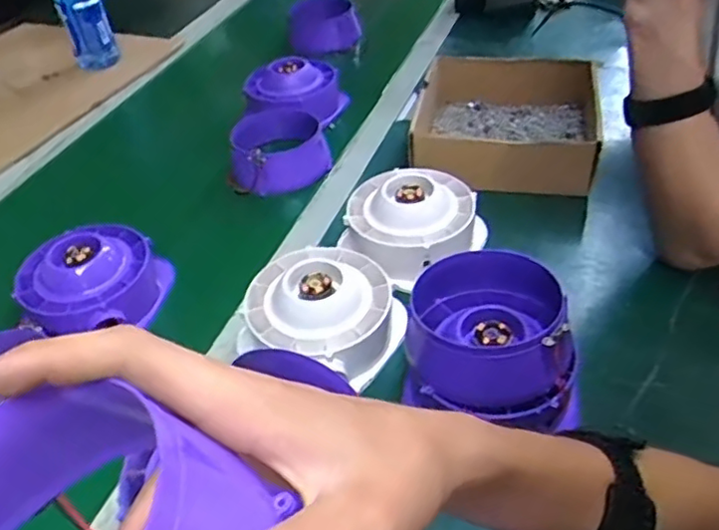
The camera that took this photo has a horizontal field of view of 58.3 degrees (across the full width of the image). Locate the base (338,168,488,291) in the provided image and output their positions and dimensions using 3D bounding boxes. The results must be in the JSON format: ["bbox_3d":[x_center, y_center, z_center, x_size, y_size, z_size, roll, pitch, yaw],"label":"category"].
[{"bbox_3d":[0.052,-0.045,0.659,0.131,0.069,0.123,19,48,25],"label":"base"}]

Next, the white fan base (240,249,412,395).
[{"bbox_3d":[-0.032,0.041,0.578,0.134,0.067,0.118,10,45,18],"label":"white fan base"}]

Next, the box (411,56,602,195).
[{"bbox_3d":[0.175,-0.180,0.792,0.215,0.083,0.218,8,44,15],"label":"box"}]

